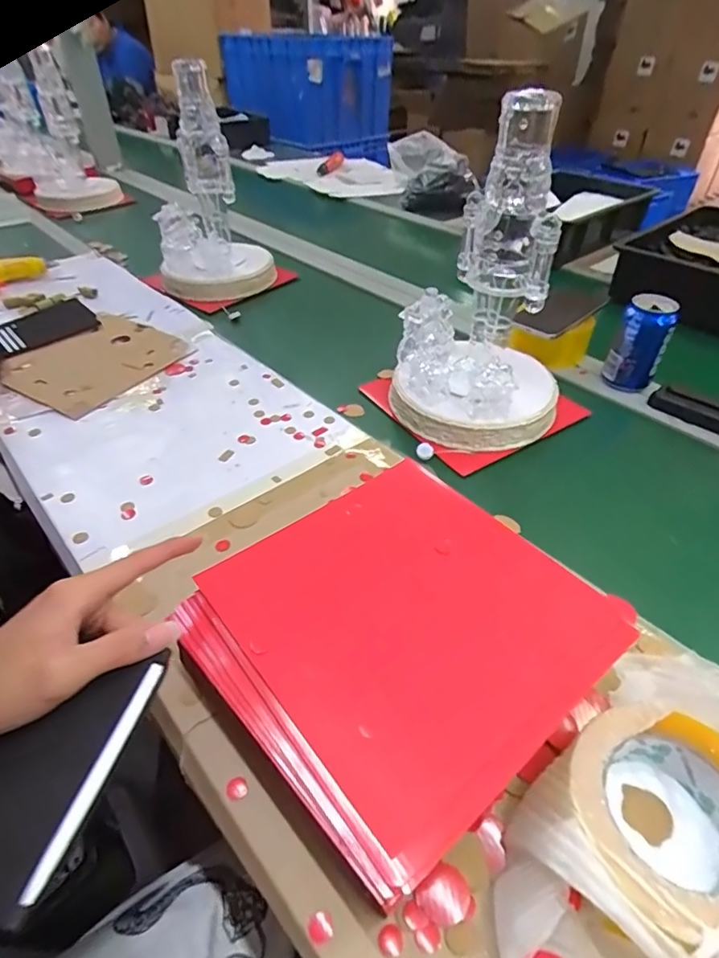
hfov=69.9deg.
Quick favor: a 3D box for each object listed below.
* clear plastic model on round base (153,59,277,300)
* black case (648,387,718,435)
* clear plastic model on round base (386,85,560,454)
[{"bbox_3d":[-0.275,-0.493,0.875,0.190,0.311,0.189,-14,44,-16],"label":"clear plastic model on round base"},{"bbox_3d":[0.428,-0.089,0.649,0.042,0.017,0.103,-30,50,-29],"label":"black case"},{"bbox_3d":[0.132,-0.209,0.555,0.190,0.300,0.159,7,45,13],"label":"clear plastic model on round base"}]

